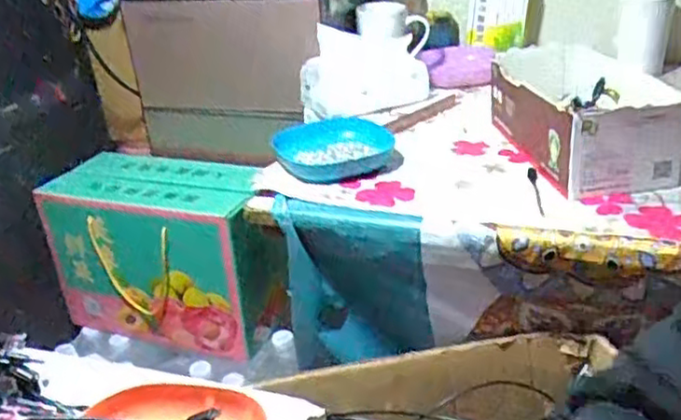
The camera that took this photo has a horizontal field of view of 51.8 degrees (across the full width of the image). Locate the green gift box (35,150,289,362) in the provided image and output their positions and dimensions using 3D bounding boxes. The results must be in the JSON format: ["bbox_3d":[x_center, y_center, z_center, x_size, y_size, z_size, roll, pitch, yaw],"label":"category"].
[{"bbox_3d":[-0.254,0.056,1.074,0.341,0.239,0.161,6,29,19],"label":"green gift box"}]

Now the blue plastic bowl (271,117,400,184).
[{"bbox_3d":[-0.005,-0.072,0.858,0.154,0.037,0.127,-4,27,2],"label":"blue plastic bowl"}]

